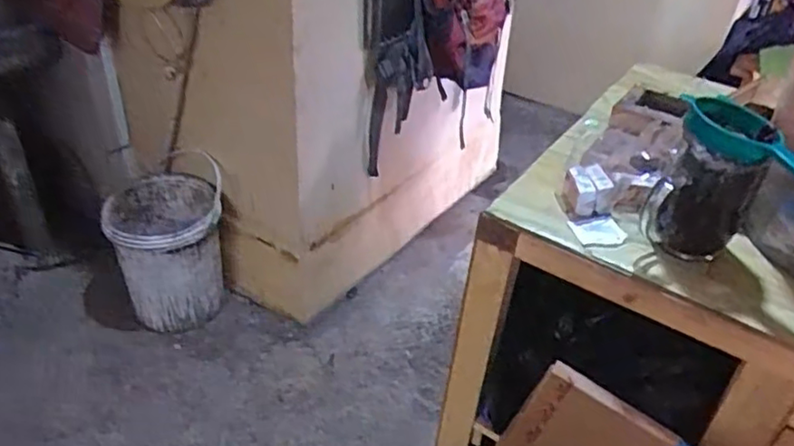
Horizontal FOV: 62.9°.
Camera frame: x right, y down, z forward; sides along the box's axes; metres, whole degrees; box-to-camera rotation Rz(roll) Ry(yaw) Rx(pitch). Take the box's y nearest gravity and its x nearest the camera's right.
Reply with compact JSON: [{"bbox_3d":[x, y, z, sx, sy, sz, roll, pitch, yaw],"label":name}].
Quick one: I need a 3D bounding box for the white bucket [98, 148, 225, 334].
[{"bbox_3d":[-0.627,0.075,1.810,0.291,0.372,0.338,-8,38,-13],"label":"white bucket"}]

